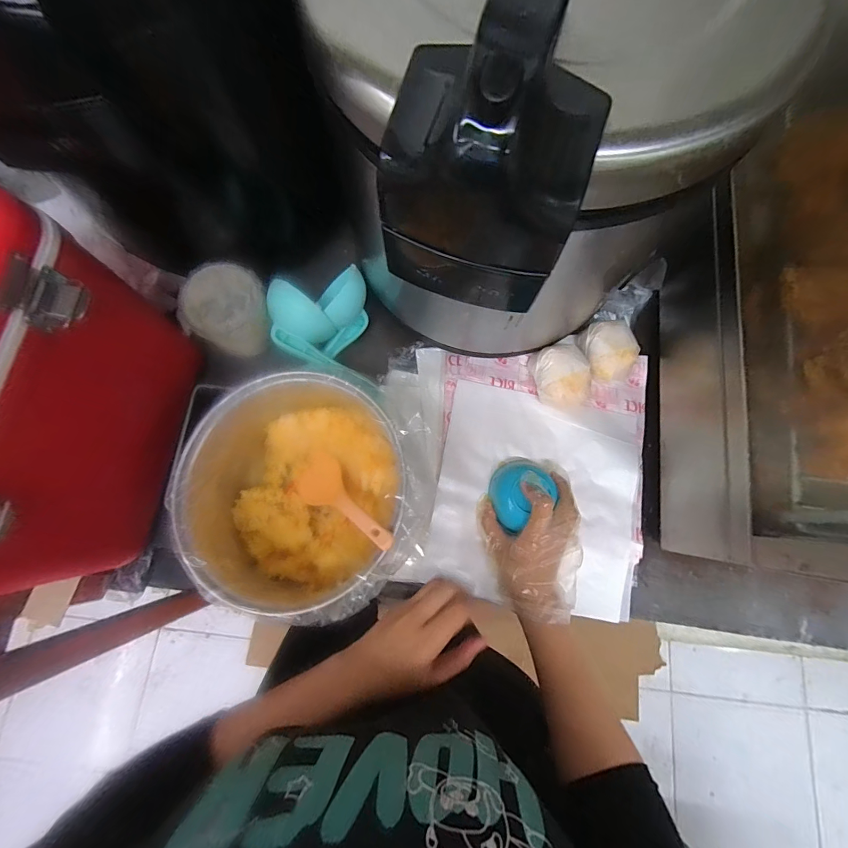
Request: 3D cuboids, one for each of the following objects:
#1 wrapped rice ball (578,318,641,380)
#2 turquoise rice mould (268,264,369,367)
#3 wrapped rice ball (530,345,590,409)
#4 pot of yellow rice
[{"bbox_3d":[0.245,-0.098,0.522,0.073,0.052,0.078,-35,80,-7],"label":"wrapped rice ball"},{"bbox_3d":[-0.143,-0.150,0.519,0.113,0.075,0.131,21,78,5],"label":"turquoise rice mould"},{"bbox_3d":[0.178,-0.060,0.509,0.066,0.049,0.086,-10,78,-2],"label":"wrapped rice ball"},{"bbox_3d":[-0.132,0.068,0.435,0.221,0.121,0.218,0,77,0],"label":"pot of yellow rice"}]

